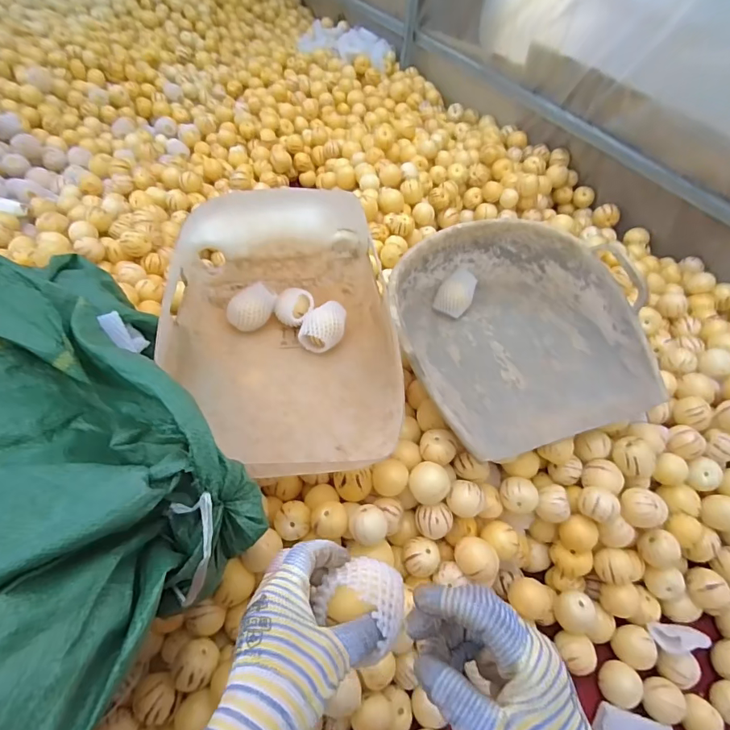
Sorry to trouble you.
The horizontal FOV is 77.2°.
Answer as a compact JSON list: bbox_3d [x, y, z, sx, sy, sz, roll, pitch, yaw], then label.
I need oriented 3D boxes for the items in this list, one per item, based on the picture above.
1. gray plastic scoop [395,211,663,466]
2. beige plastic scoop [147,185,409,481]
[{"bbox_3d":[0.241,-0.054,0.795,0.393,0.192,0.394,2,51,-3],"label":"gray plastic scoop"},{"bbox_3d":[-0.124,-0.040,0.687,0.325,0.215,0.416,-3,52,-7],"label":"beige plastic scoop"}]

